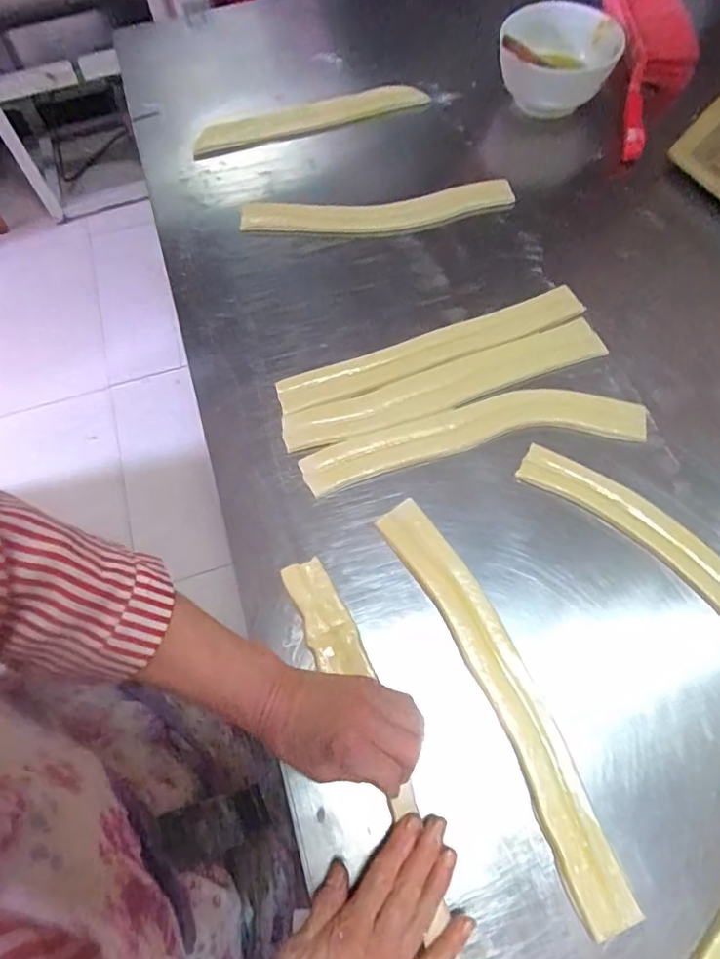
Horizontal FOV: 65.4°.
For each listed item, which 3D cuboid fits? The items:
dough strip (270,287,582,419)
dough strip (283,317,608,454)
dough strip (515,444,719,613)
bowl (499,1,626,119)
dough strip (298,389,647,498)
[{"bbox_3d":[0.078,-0.139,0.601,0.339,0.005,0.045,-20,66,-8],"label":"dough strip"},{"bbox_3d":[0.088,-0.097,0.580,0.339,0.007,0.051,-19,66,-8],"label":"dough strip"},{"bbox_3d":[0.278,0.075,0.491,0.080,0.017,0.310,-37,69,-15],"label":"dough strip"},{"bbox_3d":[0.263,-0.566,0.751,0.139,0.085,0.139,11,66,7],"label":"bowl"},{"bbox_3d":[0.110,-0.047,0.554,0.333,0.005,0.070,-10,65,-3],"label":"dough strip"}]

